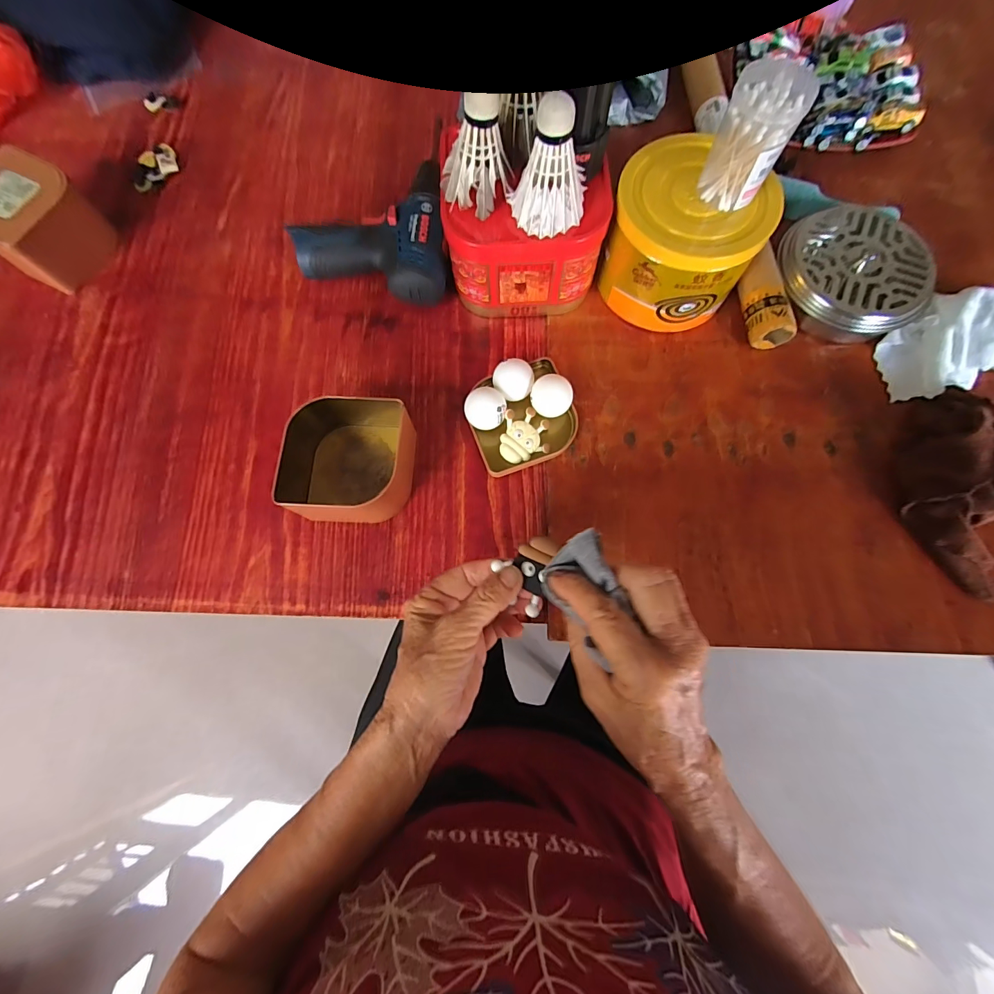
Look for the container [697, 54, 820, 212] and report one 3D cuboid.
[{"bbox_3d":[0.196,-0.276,0.324,0.051,0.072,0.052,21,76,7],"label":"container"}]

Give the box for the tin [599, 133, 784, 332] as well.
[{"bbox_3d":[0.169,-0.240,0.401,0.135,0.102,0.121,38,78,10],"label":"tin"}]

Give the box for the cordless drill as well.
[{"bbox_3d":[-0.131,-0.273,0.441,0.154,0.052,0.161,-3,74,0],"label":"cordless drill"}]

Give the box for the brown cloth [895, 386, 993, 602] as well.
[{"bbox_3d":[0.398,-0.013,0.360,0.075,0.053,0.185,7,75,3],"label":"brown cloth"}]

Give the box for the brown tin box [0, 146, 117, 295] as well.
[{"bbox_3d":[-0.473,-0.283,0.433,0.095,0.068,0.095,34,77,9],"label":"brown tin box"}]

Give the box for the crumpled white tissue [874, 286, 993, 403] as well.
[{"bbox_3d":[0.469,-0.151,0.406,0.172,0.041,0.095,-7,74,-1],"label":"crumpled white tissue"}]

